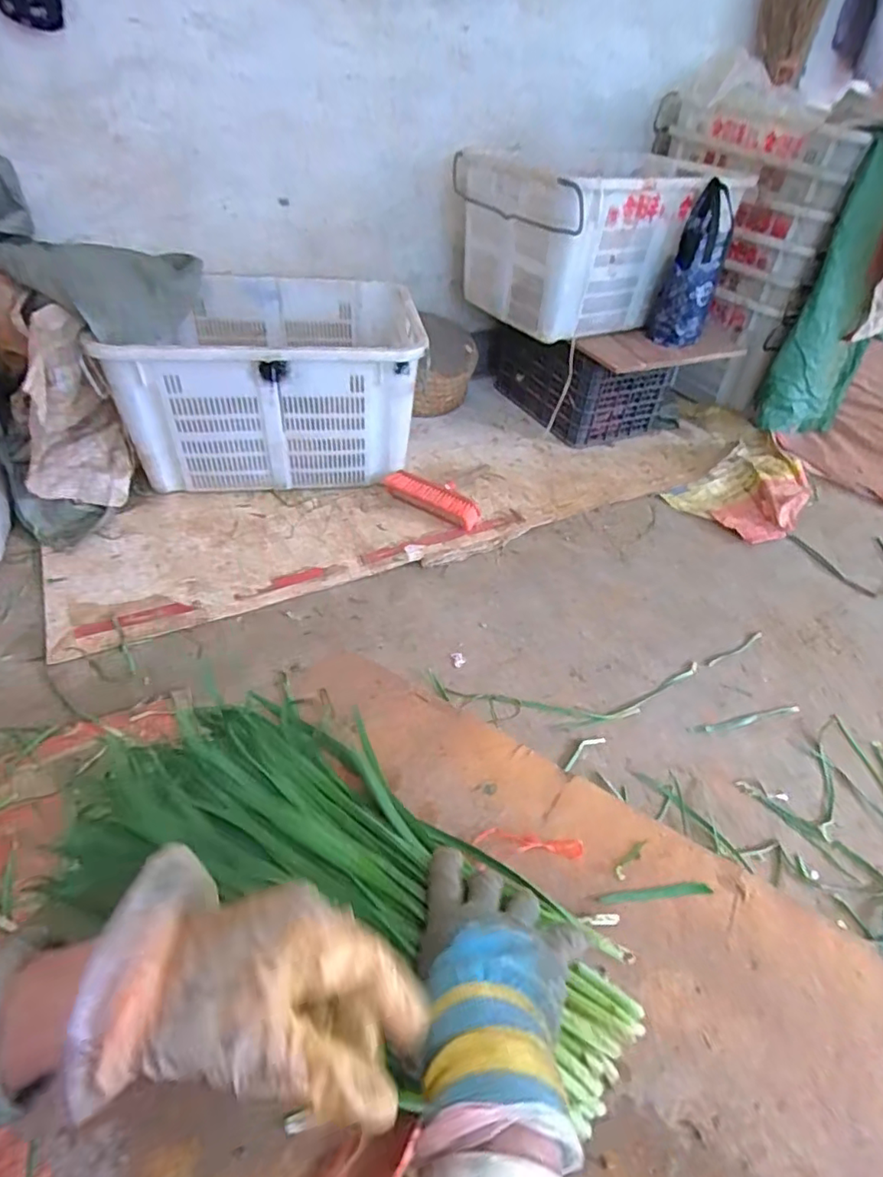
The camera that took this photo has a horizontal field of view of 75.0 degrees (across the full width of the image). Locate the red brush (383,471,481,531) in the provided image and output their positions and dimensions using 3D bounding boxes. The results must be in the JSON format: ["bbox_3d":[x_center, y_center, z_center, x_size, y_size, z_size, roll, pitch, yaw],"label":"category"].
[{"bbox_3d":[-0.029,-0.209,1.352,0.249,0.068,0.052,25,45,20],"label":"red brush"}]

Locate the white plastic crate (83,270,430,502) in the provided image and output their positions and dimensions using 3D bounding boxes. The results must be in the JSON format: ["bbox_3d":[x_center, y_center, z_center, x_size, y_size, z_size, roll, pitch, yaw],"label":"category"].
[{"bbox_3d":[-0.388,-0.492,1.423,0.627,0.365,0.472,-4,43,-11],"label":"white plastic crate"}]

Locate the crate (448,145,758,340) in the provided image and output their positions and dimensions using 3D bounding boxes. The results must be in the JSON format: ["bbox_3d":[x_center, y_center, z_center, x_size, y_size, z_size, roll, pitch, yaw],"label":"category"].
[{"bbox_3d":[0.357,-0.952,1.582,0.513,0.358,0.481,-14,46,-21],"label":"crate"}]

